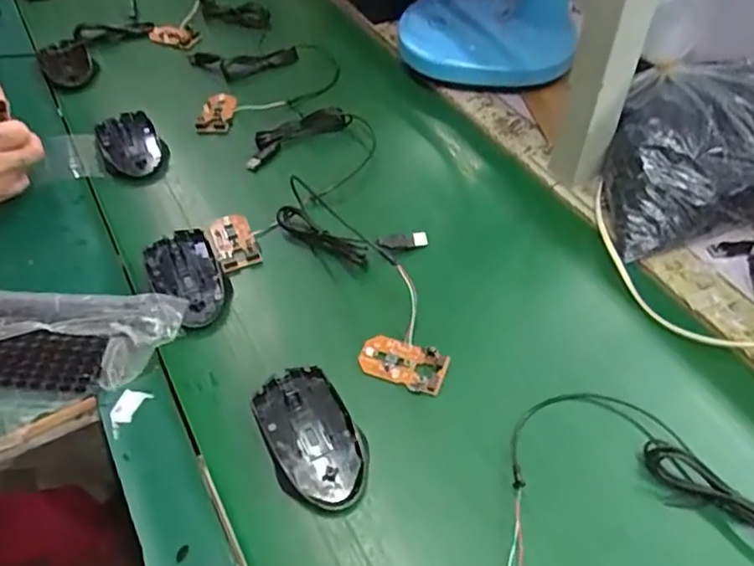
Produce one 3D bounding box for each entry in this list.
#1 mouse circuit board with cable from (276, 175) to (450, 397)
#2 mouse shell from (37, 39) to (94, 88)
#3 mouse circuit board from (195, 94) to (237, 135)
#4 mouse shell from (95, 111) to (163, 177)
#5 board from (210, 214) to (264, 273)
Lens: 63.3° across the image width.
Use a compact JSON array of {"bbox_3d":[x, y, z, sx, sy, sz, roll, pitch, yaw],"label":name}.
[{"bbox_3d":[0.000,-0.014,0.544,0.107,0.024,0.252,-23,53,-15],"label":"mouse circuit board with cable"},{"bbox_3d":[-0.392,-0.277,0.775,0.057,0.027,0.090,-23,53,-15],"label":"mouse shell"},{"bbox_3d":[-0.186,-0.199,0.706,0.037,0.016,0.067,-1,51,2],"label":"mouse circuit board"},{"bbox_3d":[-0.275,-0.155,0.682,0.060,0.019,0.096,-23,53,-15],"label":"mouse shell"},{"bbox_3d":[-0.134,-0.037,0.576,0.038,0.016,0.058,-19,52,-12],"label":"board"}]

